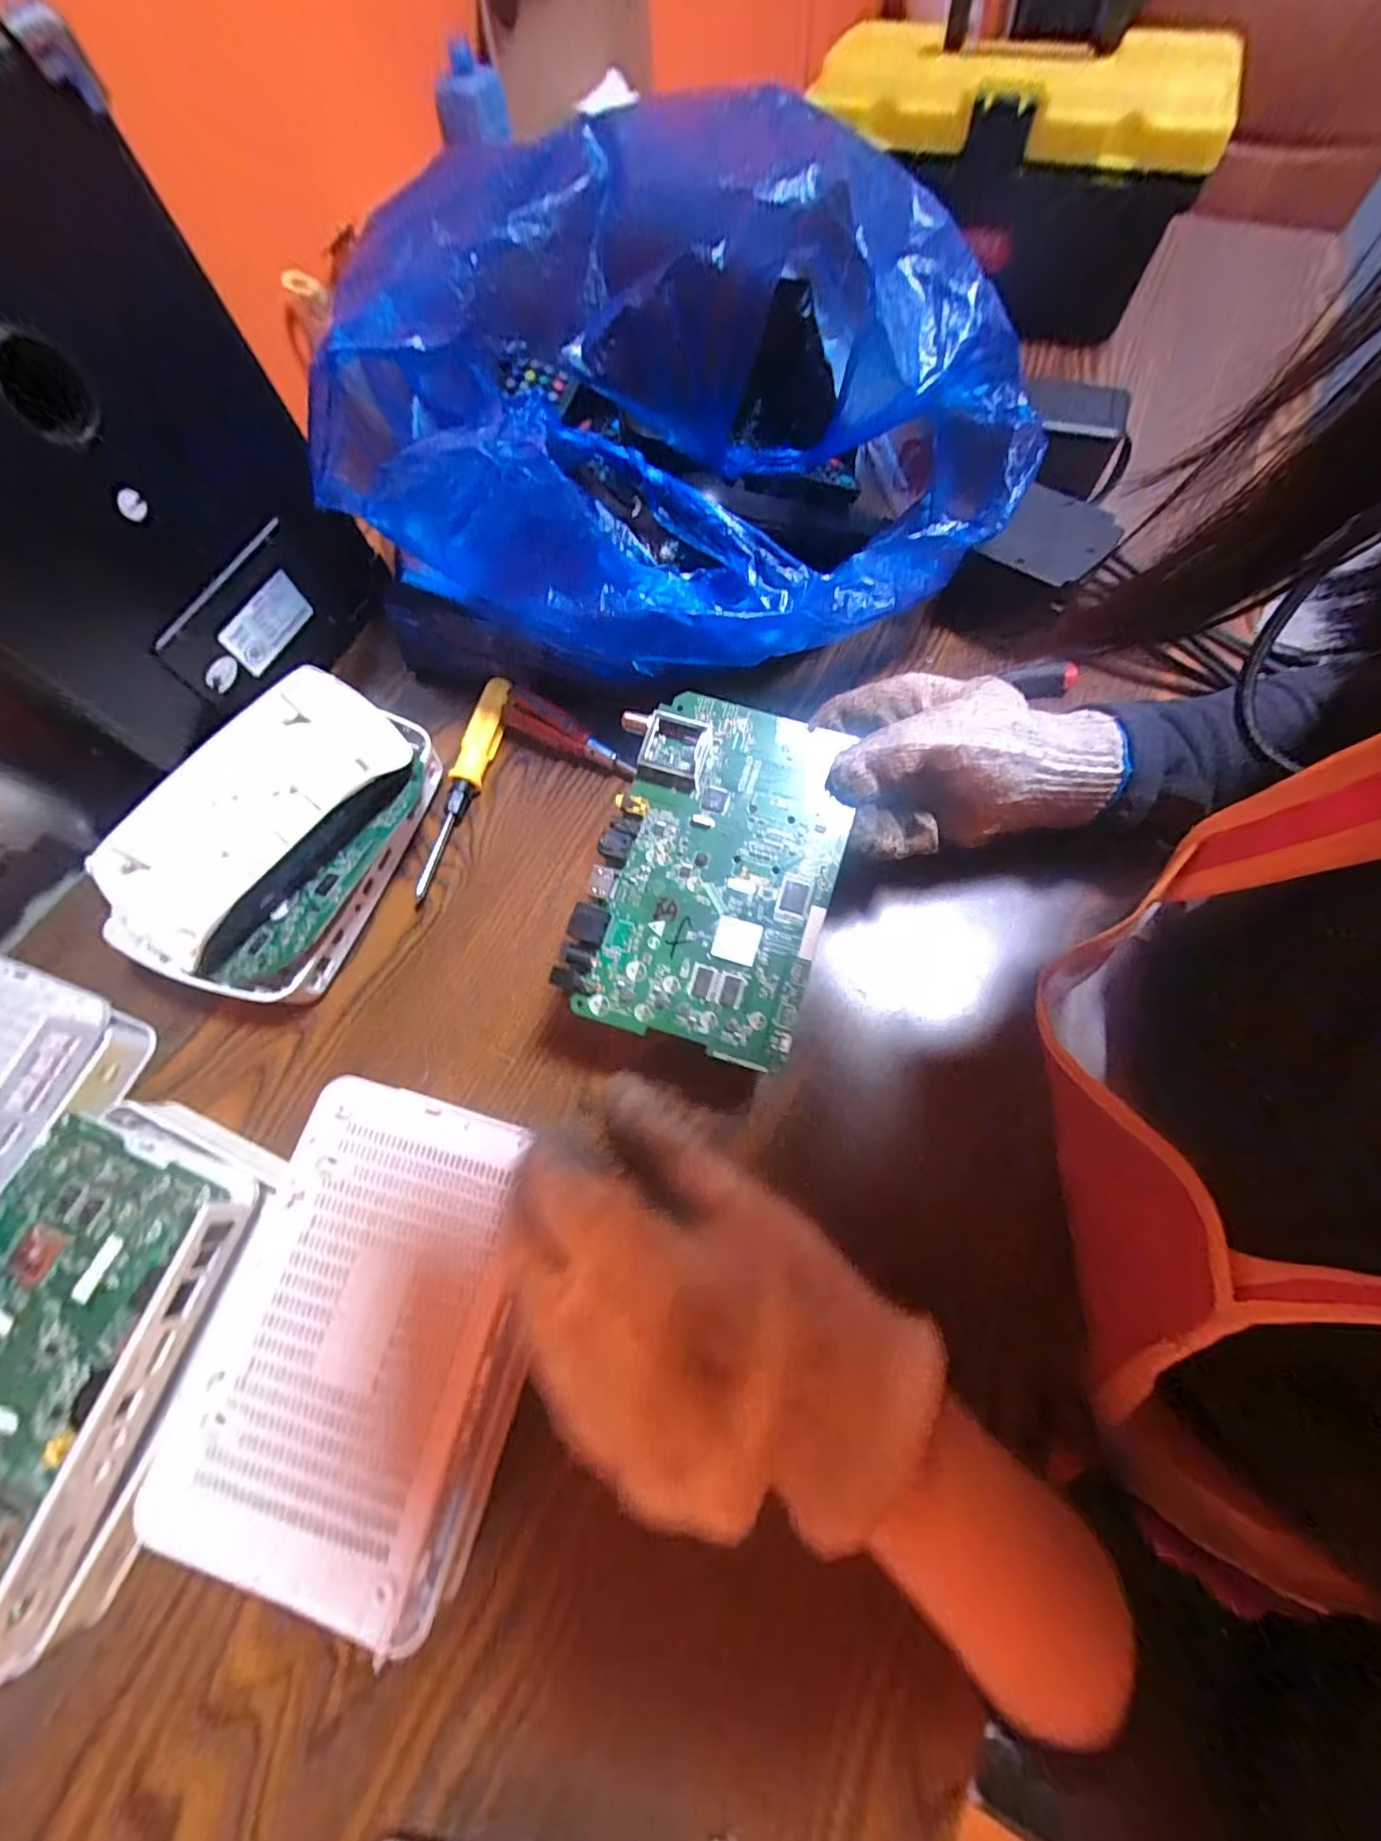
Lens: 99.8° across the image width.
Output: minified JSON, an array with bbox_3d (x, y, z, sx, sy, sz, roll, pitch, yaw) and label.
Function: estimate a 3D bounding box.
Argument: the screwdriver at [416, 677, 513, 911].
[{"bbox_3d":[-0.144,-0.086,0.370,0.019,0.026,0.157,12,68,7],"label":"screwdriver"}]

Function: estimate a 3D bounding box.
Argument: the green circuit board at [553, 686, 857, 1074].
[{"bbox_3d":[0.011,-0.025,0.270,0.108,0.012,0.162,14,81,3],"label":"green circuit board"}]

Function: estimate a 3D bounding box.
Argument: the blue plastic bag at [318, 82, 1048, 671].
[{"bbox_3d":[0.003,-0.272,0.307,0.365,0.154,0.228,9,70,8],"label":"blue plastic bag"}]

